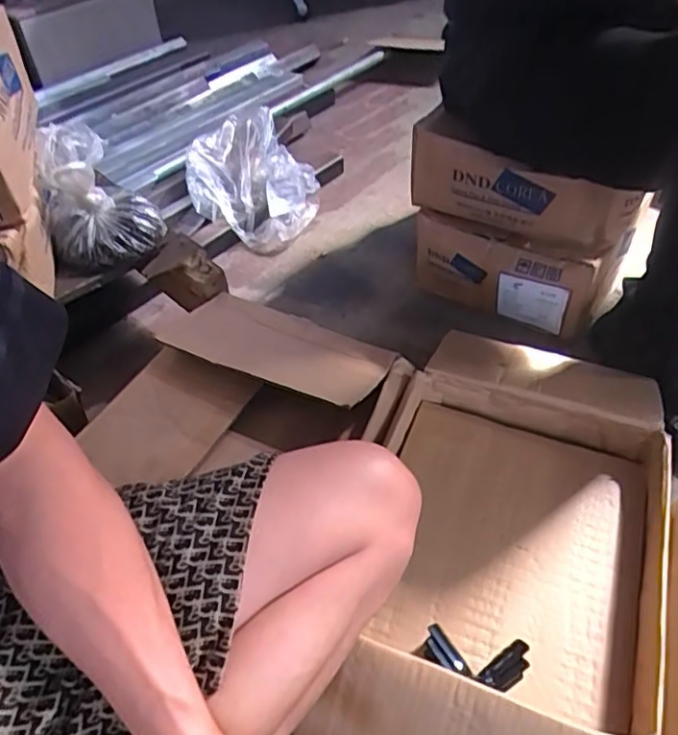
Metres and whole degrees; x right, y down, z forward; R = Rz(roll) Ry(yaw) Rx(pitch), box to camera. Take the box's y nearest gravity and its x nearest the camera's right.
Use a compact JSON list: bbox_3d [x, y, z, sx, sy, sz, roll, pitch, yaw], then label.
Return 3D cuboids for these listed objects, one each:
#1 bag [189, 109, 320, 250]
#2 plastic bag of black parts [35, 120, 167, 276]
[{"bbox_3d":[-0.158,-0.348,1.130,0.229,0.135,0.248,-8,47,-4],"label":"bag"},{"bbox_3d":[-0.308,-0.200,0.802,0.138,0.208,0.132,-19,49,-14],"label":"plastic bag of black parts"}]

